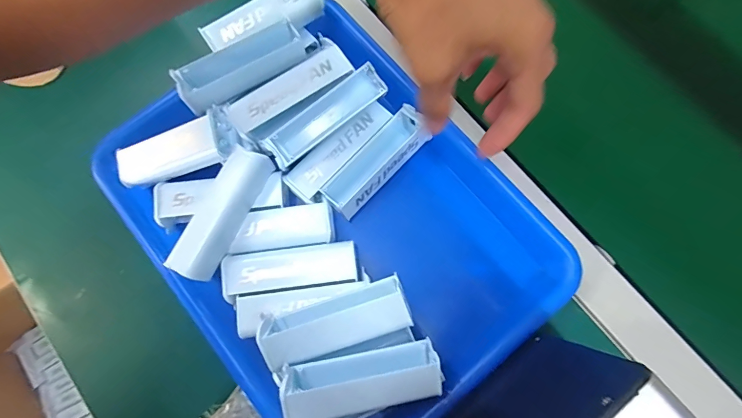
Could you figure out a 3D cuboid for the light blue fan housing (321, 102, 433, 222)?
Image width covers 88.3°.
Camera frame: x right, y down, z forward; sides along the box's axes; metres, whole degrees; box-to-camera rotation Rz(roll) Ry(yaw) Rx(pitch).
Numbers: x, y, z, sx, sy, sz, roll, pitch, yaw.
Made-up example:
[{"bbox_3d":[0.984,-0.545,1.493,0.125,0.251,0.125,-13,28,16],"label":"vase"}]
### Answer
[{"bbox_3d":[0.006,-0.039,0.309,0.100,0.021,0.032,-44,80,-8],"label":"light blue fan housing"}]

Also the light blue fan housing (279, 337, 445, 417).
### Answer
[{"bbox_3d":[-0.005,0.114,0.251,0.102,0.027,0.031,-12,105,-9],"label":"light blue fan housing"}]

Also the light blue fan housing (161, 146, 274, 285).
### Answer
[{"bbox_3d":[-0.110,0.003,0.285,0.026,0.030,0.099,27,80,7],"label":"light blue fan housing"}]

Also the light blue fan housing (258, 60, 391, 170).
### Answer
[{"bbox_3d":[-0.035,-0.069,0.299,0.101,0.039,0.023,-39,79,-7],"label":"light blue fan housing"}]

